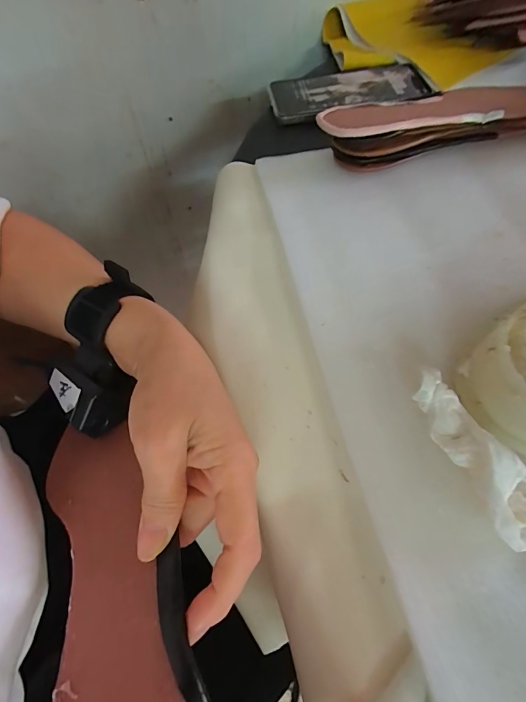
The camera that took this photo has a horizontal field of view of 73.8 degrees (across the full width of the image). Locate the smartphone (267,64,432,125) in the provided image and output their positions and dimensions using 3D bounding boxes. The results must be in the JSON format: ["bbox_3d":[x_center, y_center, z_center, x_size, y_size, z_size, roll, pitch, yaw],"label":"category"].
[{"bbox_3d":[0.091,-0.284,0.381,0.165,0.006,0.078,-12,60,-5],"label":"smartphone"}]

